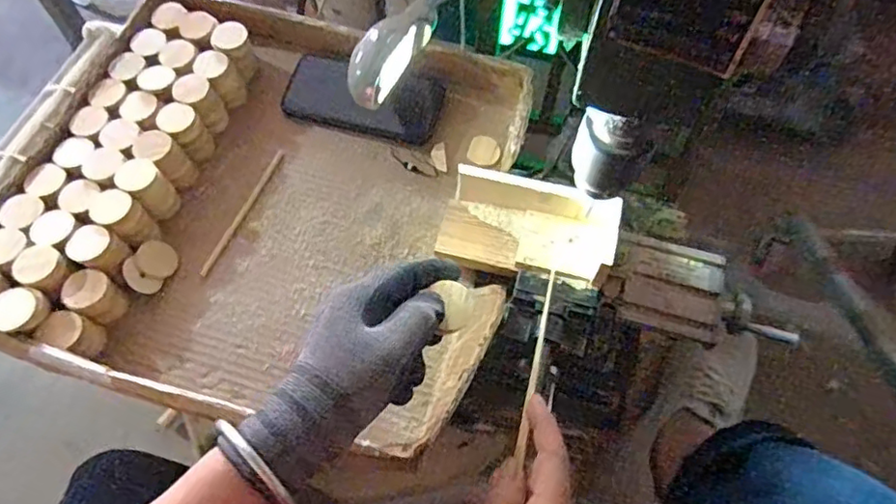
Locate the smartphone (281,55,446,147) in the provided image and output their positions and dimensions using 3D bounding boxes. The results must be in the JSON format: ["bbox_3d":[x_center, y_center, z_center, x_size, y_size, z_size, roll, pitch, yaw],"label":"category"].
[{"bbox_3d":[-0.088,-0.161,0.624,0.161,0.012,0.073,13,82,7],"label":"smartphone"}]

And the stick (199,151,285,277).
[{"bbox_3d":[-0.197,-0.041,0.580,0.009,0.007,0.150,19,65,9],"label":"stick"}]

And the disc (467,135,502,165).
[{"bbox_3d":[0.037,-0.103,0.610,0.032,0.004,0.030,-1,82,4],"label":"disc"}]

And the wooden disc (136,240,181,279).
[{"bbox_3d":[-0.260,0.006,0.536,0.034,0.004,0.034,16,61,-31],"label":"wooden disc"}]

